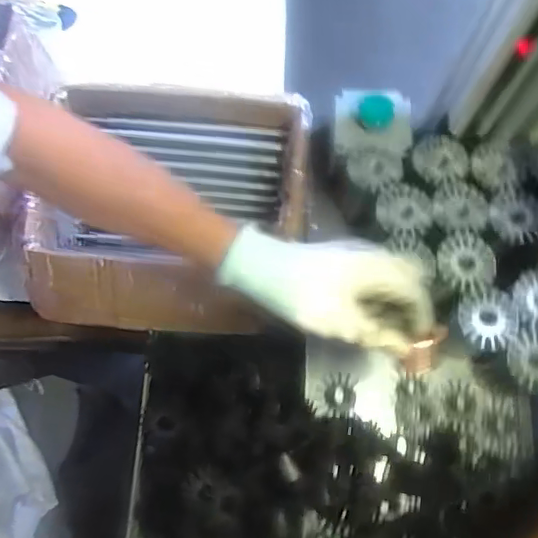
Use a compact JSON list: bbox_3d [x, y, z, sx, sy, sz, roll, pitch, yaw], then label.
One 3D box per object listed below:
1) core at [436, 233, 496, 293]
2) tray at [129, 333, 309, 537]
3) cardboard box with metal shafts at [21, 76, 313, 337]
[{"bbox_3d":[0.181,-0.007,0.514,0.055,0.013,0.051,0,72,-1],"label":"core"},{"bbox_3d":[-0.048,0.163,0.548,0.182,0.061,0.207,-3,70,26],"label":"tray"},{"bbox_3d":[-0.114,-0.070,0.646,0.298,0.099,0.287,4,72,0],"label":"cardboard box with metal shafts"}]

